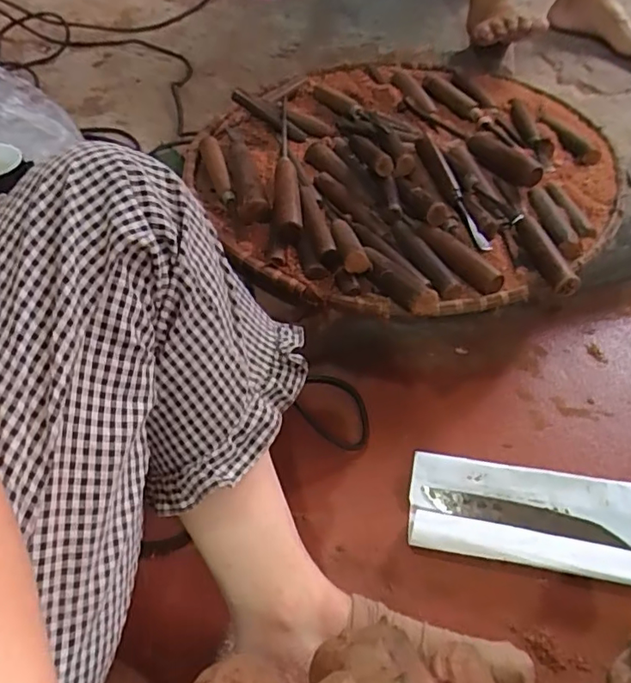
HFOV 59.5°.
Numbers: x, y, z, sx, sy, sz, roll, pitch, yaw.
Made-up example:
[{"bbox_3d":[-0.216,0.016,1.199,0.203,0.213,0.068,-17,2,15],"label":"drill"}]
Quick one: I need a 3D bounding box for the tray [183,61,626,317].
[{"bbox_3d":[0.114,-0.235,0.689,0.475,0.079,0.532,15,55,14],"label":"tray"}]

